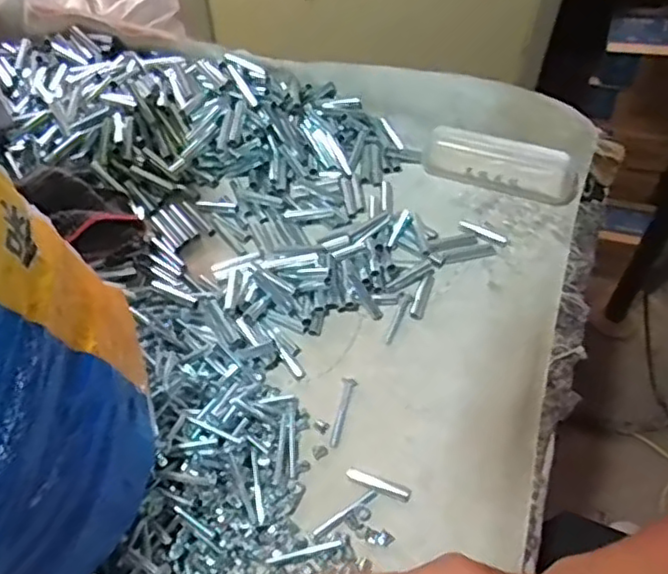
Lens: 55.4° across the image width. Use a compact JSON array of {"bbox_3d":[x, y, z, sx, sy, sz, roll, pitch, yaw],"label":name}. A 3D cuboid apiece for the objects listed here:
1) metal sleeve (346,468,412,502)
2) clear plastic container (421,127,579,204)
[{"bbox_3d":[0.032,0.143,0.461,0.047,0.006,0.011,18,59,13],"label":"metal sleeve"},{"bbox_3d":[0.159,-0.117,0.602,0.144,0.048,0.027,13,58,10],"label":"clear plastic container"}]

